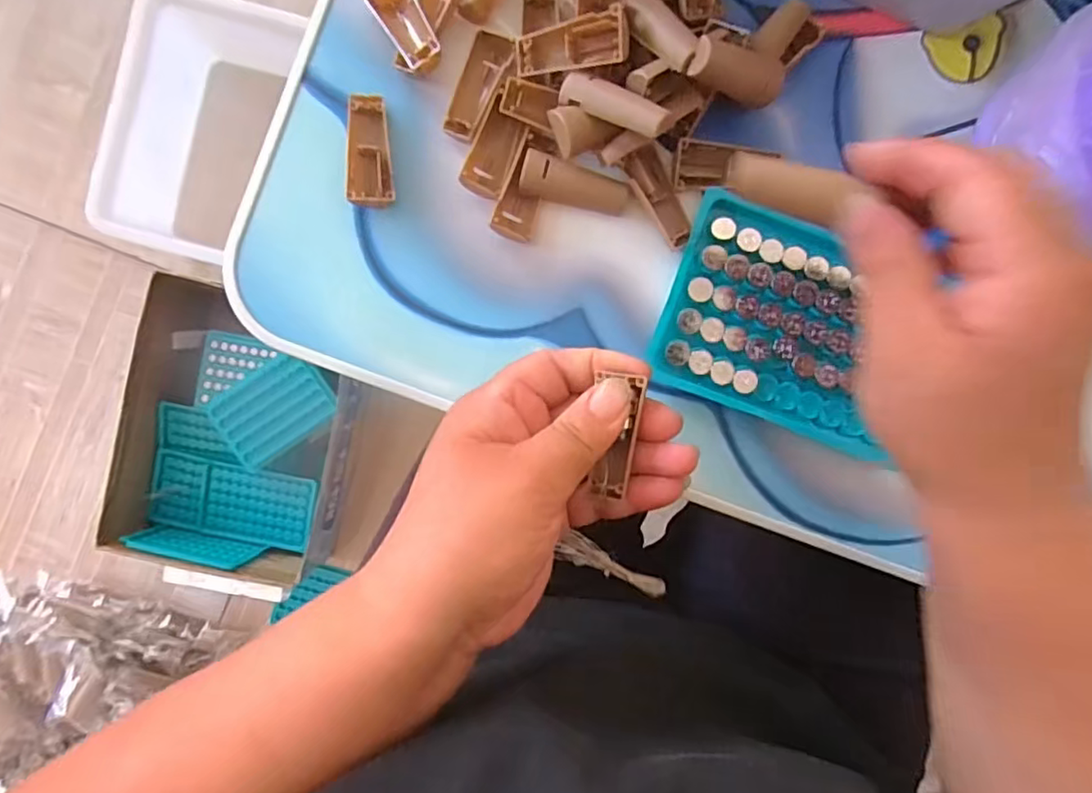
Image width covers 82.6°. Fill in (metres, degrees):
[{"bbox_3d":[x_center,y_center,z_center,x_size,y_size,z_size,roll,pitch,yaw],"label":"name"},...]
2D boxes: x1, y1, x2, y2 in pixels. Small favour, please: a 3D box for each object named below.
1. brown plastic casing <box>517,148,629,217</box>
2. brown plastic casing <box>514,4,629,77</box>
[{"bbox_3d":[0.014,-0.098,0.286,0.050,0.010,0.017,11,90,-2],"label":"brown plastic casing"},{"bbox_3d":[0.011,-0.152,0.270,0.051,0.009,0.020,4,86,29],"label":"brown plastic casing"}]

